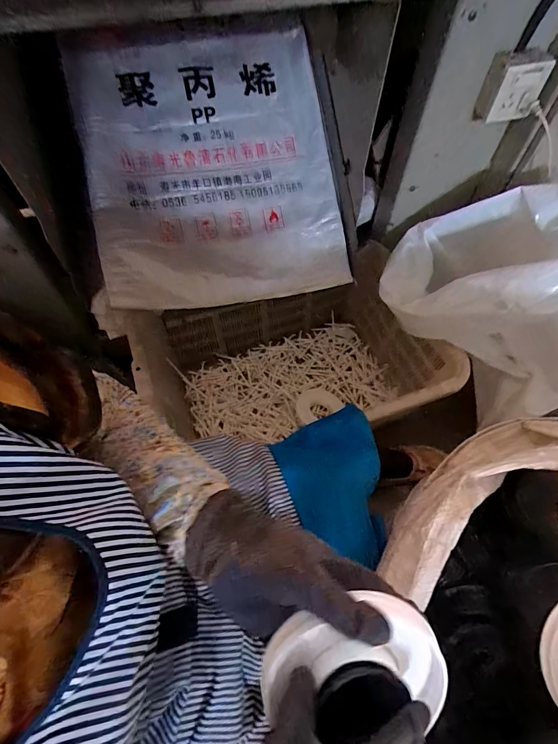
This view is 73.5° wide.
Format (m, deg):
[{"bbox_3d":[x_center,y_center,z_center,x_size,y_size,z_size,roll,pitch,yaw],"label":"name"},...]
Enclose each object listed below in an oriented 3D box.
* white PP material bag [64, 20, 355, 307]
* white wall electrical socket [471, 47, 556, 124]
[{"bbox_3d":[-0.138,-0.417,0.815,0.538,0.165,0.525,-9,106,-5],"label":"white PP material bag"},{"bbox_3d":[0.389,-0.473,0.625,0.087,0.089,0.051,-5,62,-3],"label":"white wall electrical socket"}]

